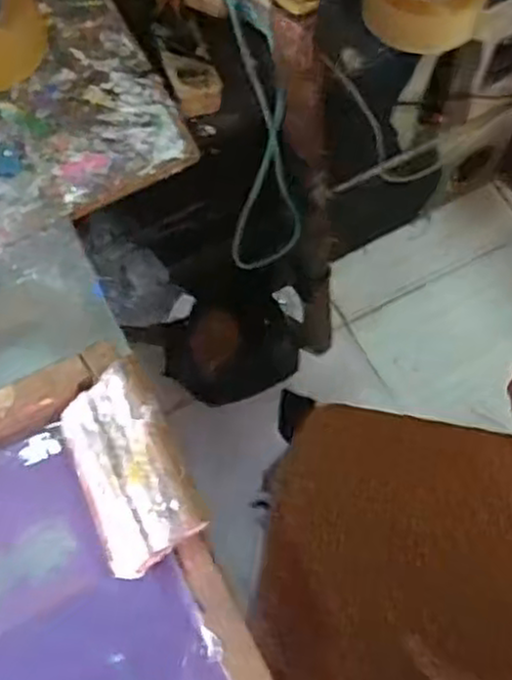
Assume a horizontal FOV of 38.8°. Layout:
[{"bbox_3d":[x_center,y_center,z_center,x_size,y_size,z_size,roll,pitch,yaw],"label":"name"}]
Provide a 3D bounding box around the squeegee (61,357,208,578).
[{"bbox_3d":[-0.092,0.092,0.520,0.026,0.108,0.132,-4,59,-48],"label":"squeegee"}]

